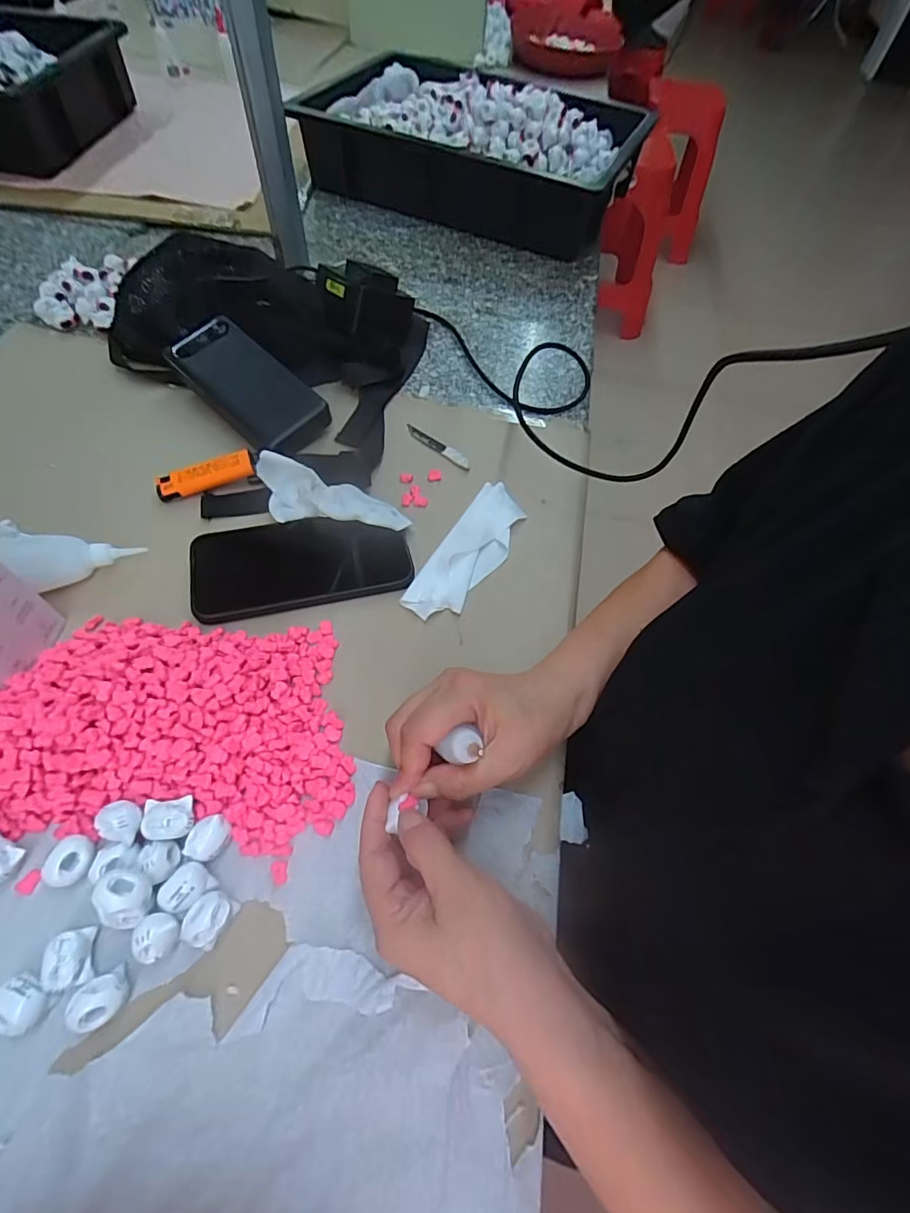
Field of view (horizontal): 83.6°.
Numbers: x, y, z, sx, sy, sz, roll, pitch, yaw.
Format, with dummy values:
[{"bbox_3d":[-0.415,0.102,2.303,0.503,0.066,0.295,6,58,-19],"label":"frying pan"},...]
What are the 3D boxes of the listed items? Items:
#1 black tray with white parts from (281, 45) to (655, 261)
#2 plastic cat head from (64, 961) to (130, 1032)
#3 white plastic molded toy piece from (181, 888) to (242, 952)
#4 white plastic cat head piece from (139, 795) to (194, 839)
[{"bbox_3d":[0.033,-0.694,0.762,0.449,0.114,0.351,24,59,10],"label":"black tray with white parts"},{"bbox_3d":[-0.174,0.194,0.250,0.024,0.017,0.020,-23,63,-18],"label":"plastic cat head"},{"bbox_3d":[-0.130,0.166,0.271,0.021,0.019,0.025,39,63,18],"label":"white plastic molded toy piece"},{"bbox_3d":[-0.162,0.118,0.286,0.025,0.011,0.022,-8,59,-10],"label":"white plastic cat head piece"}]

